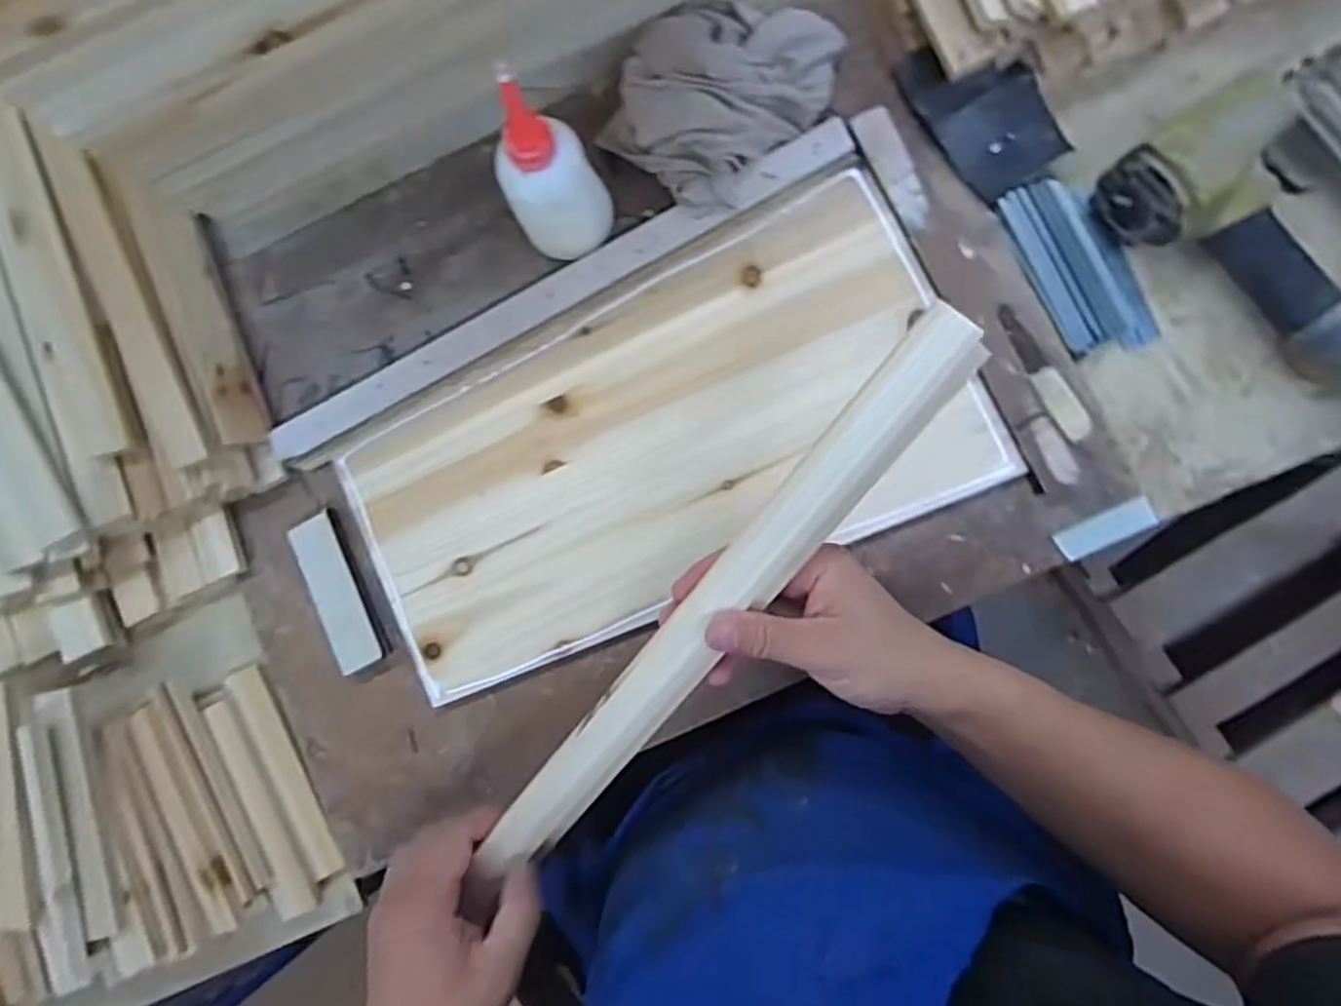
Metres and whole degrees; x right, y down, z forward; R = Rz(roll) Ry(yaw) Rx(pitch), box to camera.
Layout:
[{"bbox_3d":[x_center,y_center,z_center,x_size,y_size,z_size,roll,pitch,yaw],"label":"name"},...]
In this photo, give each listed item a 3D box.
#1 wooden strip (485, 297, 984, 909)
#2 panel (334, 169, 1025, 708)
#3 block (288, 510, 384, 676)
[{"bbox_3d":[0.019,0.068,0.387,0.038,0.020,0.392,40,104,6],"label":"wooden strip"},{"bbox_3d":[-0.012,-0.038,0.492,0.416,0.022,0.219,-25,85,3],"label":"panel"},{"bbox_3d":[-0.235,0.064,0.511,0.033,0.014,0.109,-24,85,3],"label":"block"}]

